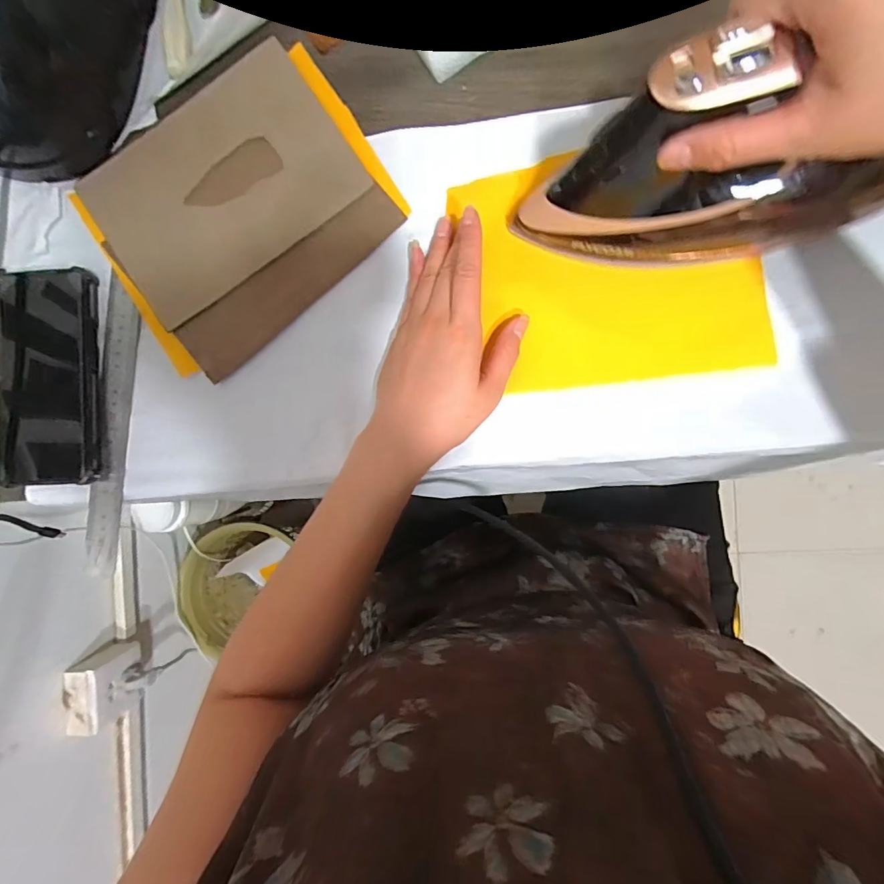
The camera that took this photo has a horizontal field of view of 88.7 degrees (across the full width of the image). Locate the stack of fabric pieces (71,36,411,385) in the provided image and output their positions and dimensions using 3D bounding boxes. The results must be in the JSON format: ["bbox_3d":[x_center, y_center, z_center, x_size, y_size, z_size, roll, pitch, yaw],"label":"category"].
[{"bbox_3d":[-0.155,-0.177,0.344,0.213,0.008,0.187,-35,88,3],"label":"stack of fabric pieces"}]

